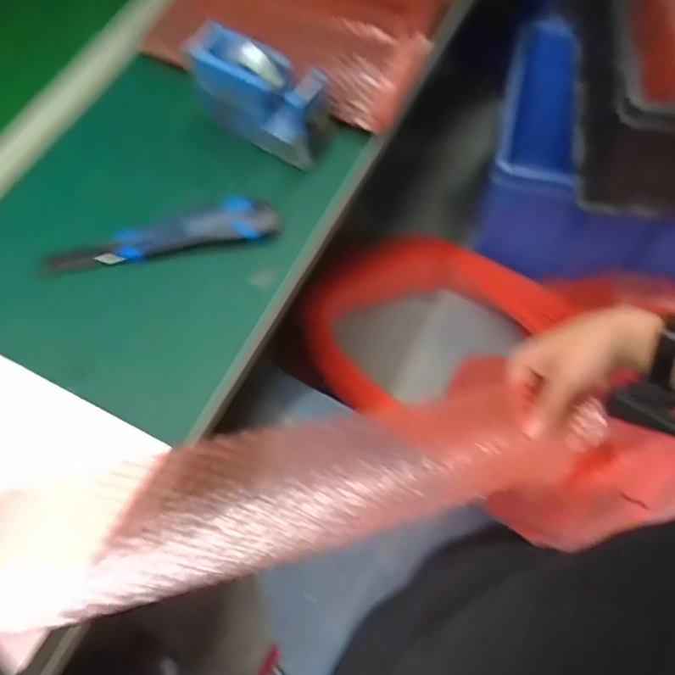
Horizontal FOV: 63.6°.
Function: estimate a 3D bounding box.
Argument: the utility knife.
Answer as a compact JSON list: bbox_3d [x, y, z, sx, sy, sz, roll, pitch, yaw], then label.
[{"bbox_3d":[-0.158,-0.093,0.495,0.207,0.021,0.041,-8,66,-3],"label":"utility knife"}]

